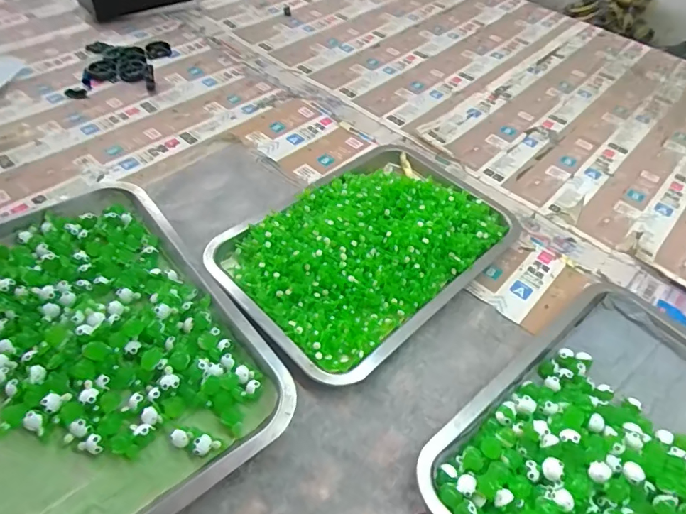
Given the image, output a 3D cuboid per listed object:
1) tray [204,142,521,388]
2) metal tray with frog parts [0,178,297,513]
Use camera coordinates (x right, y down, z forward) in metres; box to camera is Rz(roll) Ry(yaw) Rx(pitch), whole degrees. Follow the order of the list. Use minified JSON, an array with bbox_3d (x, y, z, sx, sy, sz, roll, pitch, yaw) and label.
[{"bbox_3d":[0.030,-0.022,0.501,0.308,0.038,0.213,-35,61,-29],"label":"tray"},{"bbox_3d":[-0.247,0.066,0.400,0.264,0.026,0.371,-31,59,-27],"label":"metal tray with frog parts"}]

